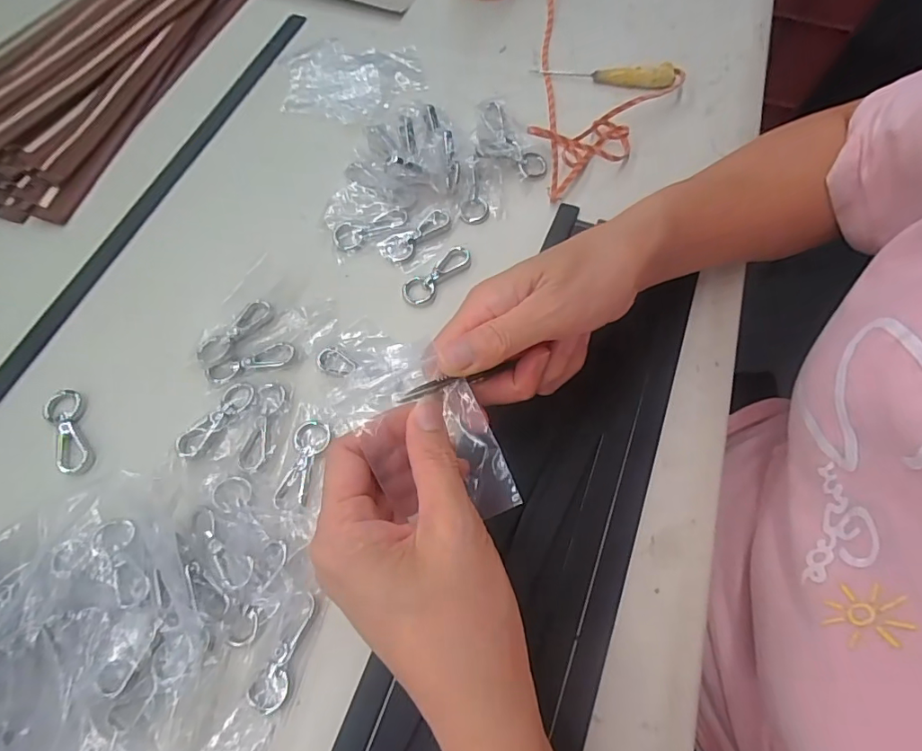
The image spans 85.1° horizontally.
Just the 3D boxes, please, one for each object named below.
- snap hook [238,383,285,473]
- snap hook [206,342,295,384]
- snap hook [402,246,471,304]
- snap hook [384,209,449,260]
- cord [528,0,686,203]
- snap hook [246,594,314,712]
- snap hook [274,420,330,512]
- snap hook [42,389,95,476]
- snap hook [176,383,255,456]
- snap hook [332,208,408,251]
[{"bbox_3d":[-0.121,0.030,0.305,0.018,0.004,0.058,4,66,2],"label":"snap hook"},{"bbox_3d":[-0.137,-0.009,0.326,0.056,0.004,0.017,-18,67,-8],"label":"snap hook"},{"bbox_3d":[-0.017,-0.073,0.356,0.022,0.004,0.060,41,72,17],"label":"snap hook"},{"bbox_3d":[-0.032,-0.105,0.369,0.057,0.004,0.019,-40,72,-16],"label":"snap hook"},{"bbox_3d":[0.126,-0.424,0.502,0.129,0.023,0.628,1,66,1],"label":"cord"},{"bbox_3d":[-0.088,0.142,0.256,0.018,0.004,0.056,25,68,11],"label":"snap hook"},{"bbox_3d":[-0.093,0.052,0.297,0.021,0.012,0.055,6,66,3],"label":"snap hook"},{"bbox_3d":[-0.243,0.034,0.310,0.020,0.004,0.060,-25,68,-11],"label":"snap hook"},{"bbox_3d":[-0.151,0.026,0.309,0.018,0.004,0.056,36,71,15],"label":"snap hook"},{"bbox_3d":[-0.066,-0.111,0.370,0.057,0.004,0.019,-22,68,-10],"label":"snap hook"}]

